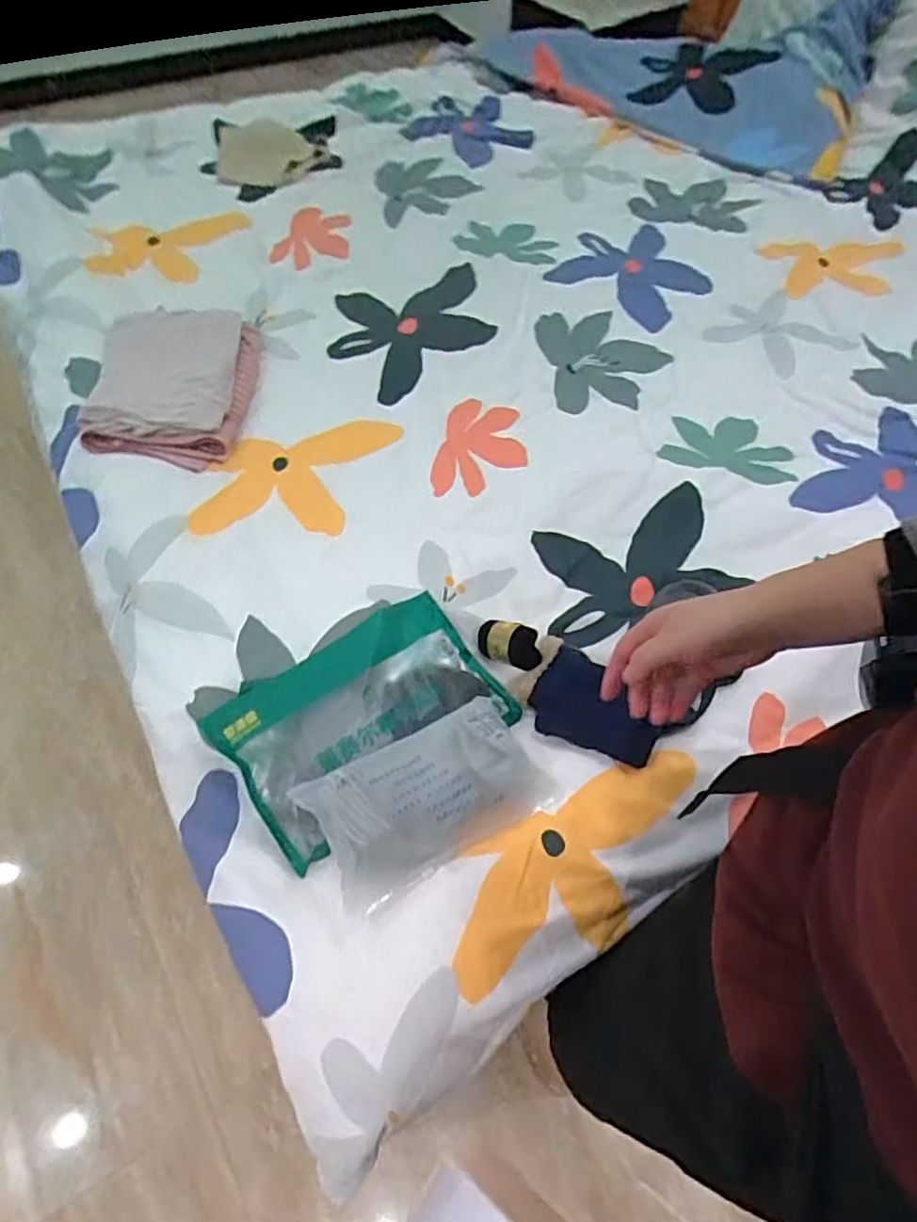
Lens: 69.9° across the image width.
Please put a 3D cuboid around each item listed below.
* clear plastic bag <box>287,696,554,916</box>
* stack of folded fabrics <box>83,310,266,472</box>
[{"bbox_3d":[-0.028,0.177,0.628,0.213,0.076,0.122,-26,64,-18],"label":"clear plastic bag"},{"bbox_3d":[-0.430,-0.347,0.976,0.234,0.055,0.305,5,59,-1],"label":"stack of folded fabrics"}]

